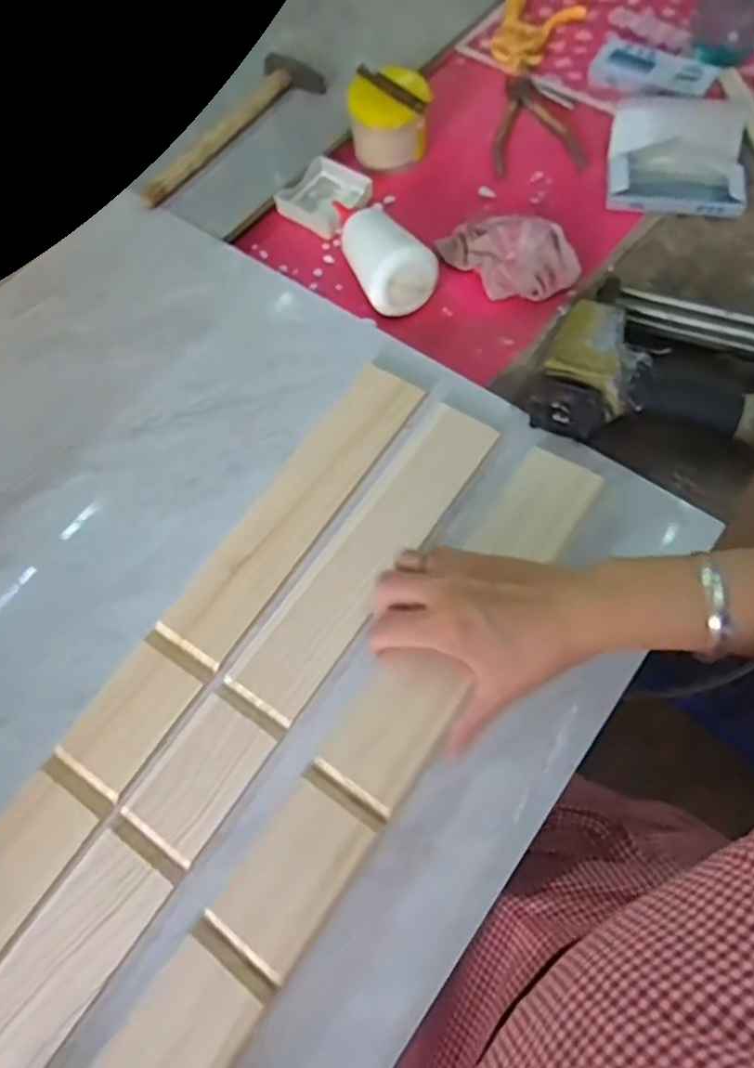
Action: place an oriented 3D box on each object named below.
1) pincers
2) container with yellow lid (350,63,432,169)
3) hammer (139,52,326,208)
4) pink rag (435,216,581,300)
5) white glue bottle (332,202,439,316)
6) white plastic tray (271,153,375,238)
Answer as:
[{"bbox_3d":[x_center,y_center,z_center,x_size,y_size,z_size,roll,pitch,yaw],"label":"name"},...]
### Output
[{"bbox_3d":[0.162,-0.438,0.682,0.093,0.011,0.153,-3,64,2],"label":"pincers"},{"bbox_3d":[0.013,-0.420,0.651,0.080,0.060,0.066,-5,64,1],"label":"container with yellow lid"},{"bbox_3d":[-0.157,-0.422,0.671,0.071,0.018,0.246,33,71,17],"label":"hammer"},{"bbox_3d":[0.121,-0.260,0.585,0.079,0.040,0.118,-34,67,-12],"label":"pink rag"},{"bbox_3d":[-0.005,-0.273,0.594,0.066,0.057,0.153,-27,66,-9],"label":"white glue bottle"},{"bbox_3d":[-0.051,-0.341,0.654,0.077,0.020,0.082,33,71,17],"label":"white plastic tray"}]

